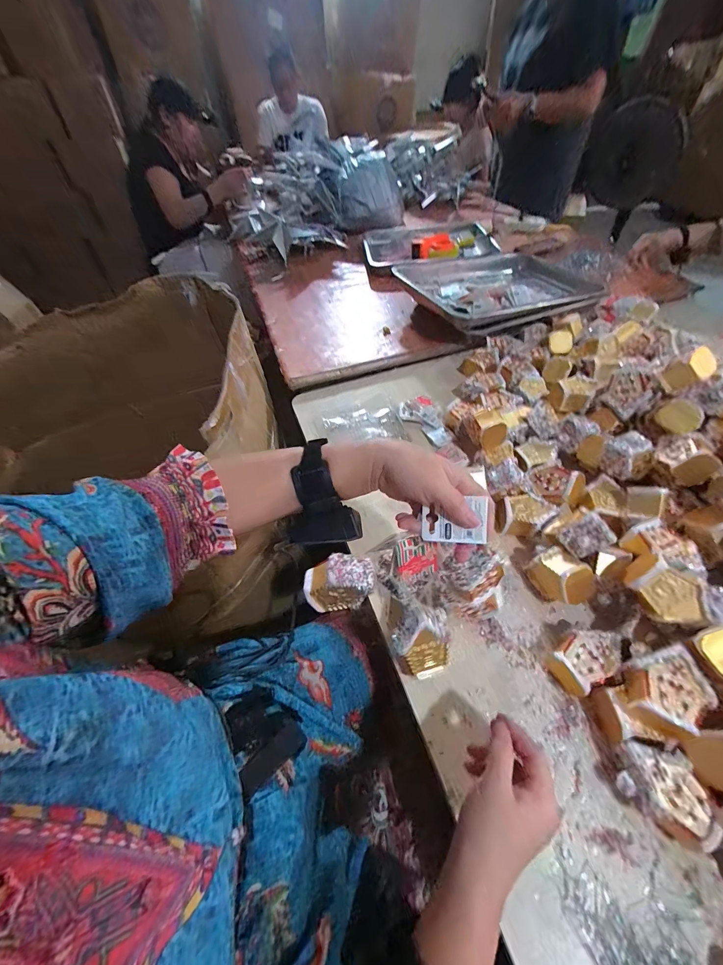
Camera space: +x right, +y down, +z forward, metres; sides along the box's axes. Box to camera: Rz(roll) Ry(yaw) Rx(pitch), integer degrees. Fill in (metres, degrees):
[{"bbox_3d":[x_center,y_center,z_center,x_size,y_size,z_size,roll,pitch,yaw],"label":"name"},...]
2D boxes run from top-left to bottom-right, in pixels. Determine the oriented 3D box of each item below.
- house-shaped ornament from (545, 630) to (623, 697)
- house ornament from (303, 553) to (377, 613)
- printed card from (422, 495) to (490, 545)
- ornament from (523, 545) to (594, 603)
[{"bbox_3d":[0.274,0.215,0.432,0.082,0.044,0.054,-30,56,-18],"label":"house-shaped ornament"},{"bbox_3d":[-0.027,0.123,0.437,0.085,0.051,0.056,-6,55,-2],"label":"house ornament"},{"bbox_3d":[0.089,0.036,0.337,0.060,0.004,0.044,1,84,11],"label":"printed card"},{"bbox_3d":[0.268,0.129,0.480,0.050,0.075,0.078,-22,54,-13],"label":"ornament"}]

